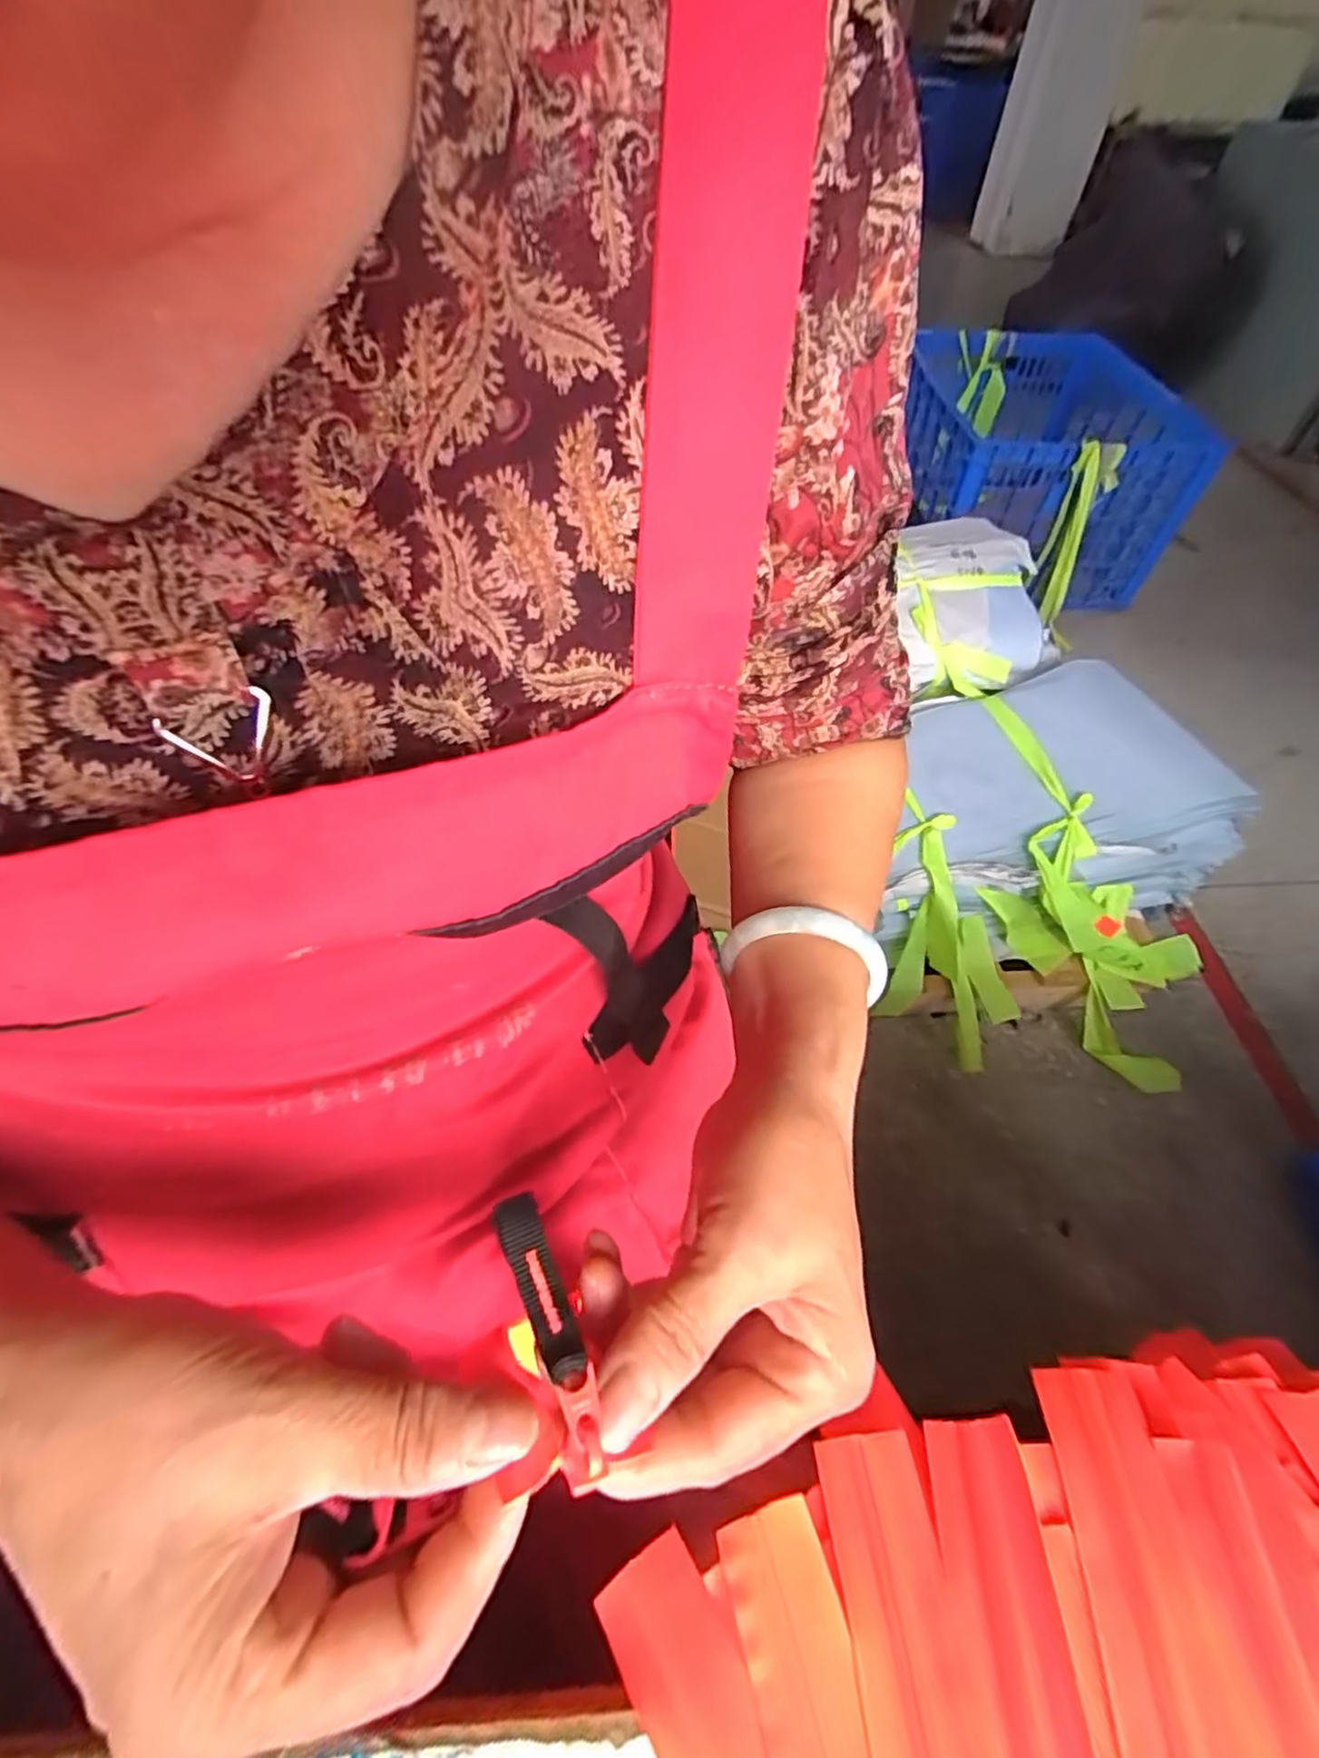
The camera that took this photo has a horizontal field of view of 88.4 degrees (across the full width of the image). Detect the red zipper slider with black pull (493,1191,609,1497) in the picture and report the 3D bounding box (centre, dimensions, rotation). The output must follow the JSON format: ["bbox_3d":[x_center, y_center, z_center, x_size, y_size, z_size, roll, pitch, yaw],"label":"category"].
[{"bbox_3d":[-0.029,0.118,0.180,0.013,0.004,0.068,-18,55,-15],"label":"red zipper slider with black pull"}]

